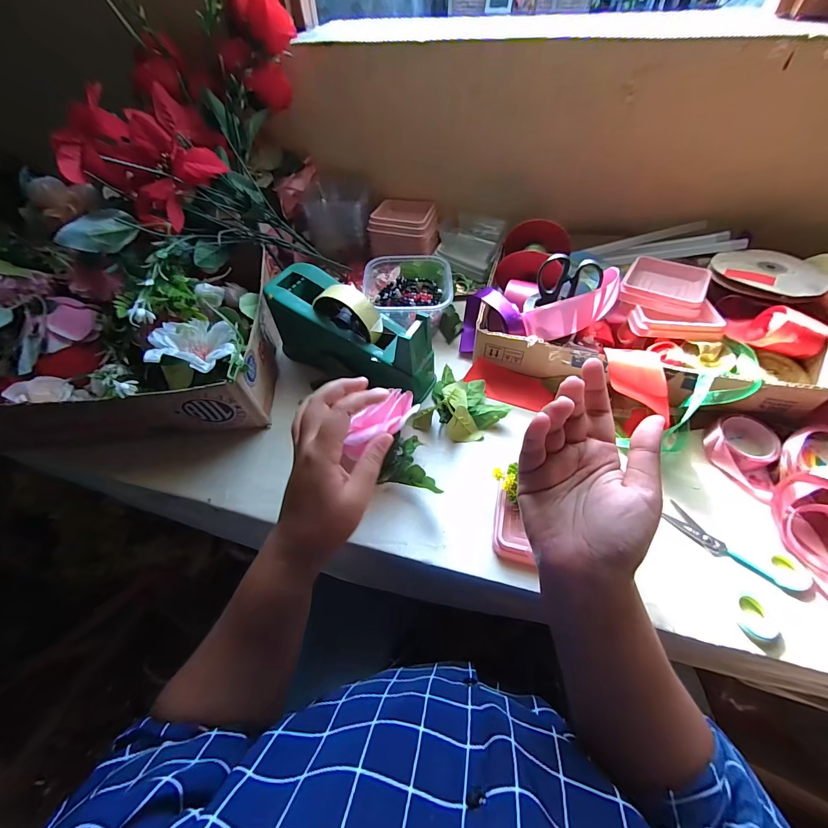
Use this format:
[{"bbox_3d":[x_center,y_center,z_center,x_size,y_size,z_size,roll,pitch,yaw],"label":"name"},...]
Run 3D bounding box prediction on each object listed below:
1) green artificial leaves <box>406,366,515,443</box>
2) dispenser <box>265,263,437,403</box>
[{"bbox_3d":[0.056,-0.014,0.412,0.089,0.049,0.090,-2,55,2],"label":"green artificial leaves"},{"bbox_3d":[-0.074,-0.098,0.436,0.205,0.096,0.081,24,60,18],"label":"dispenser"}]

